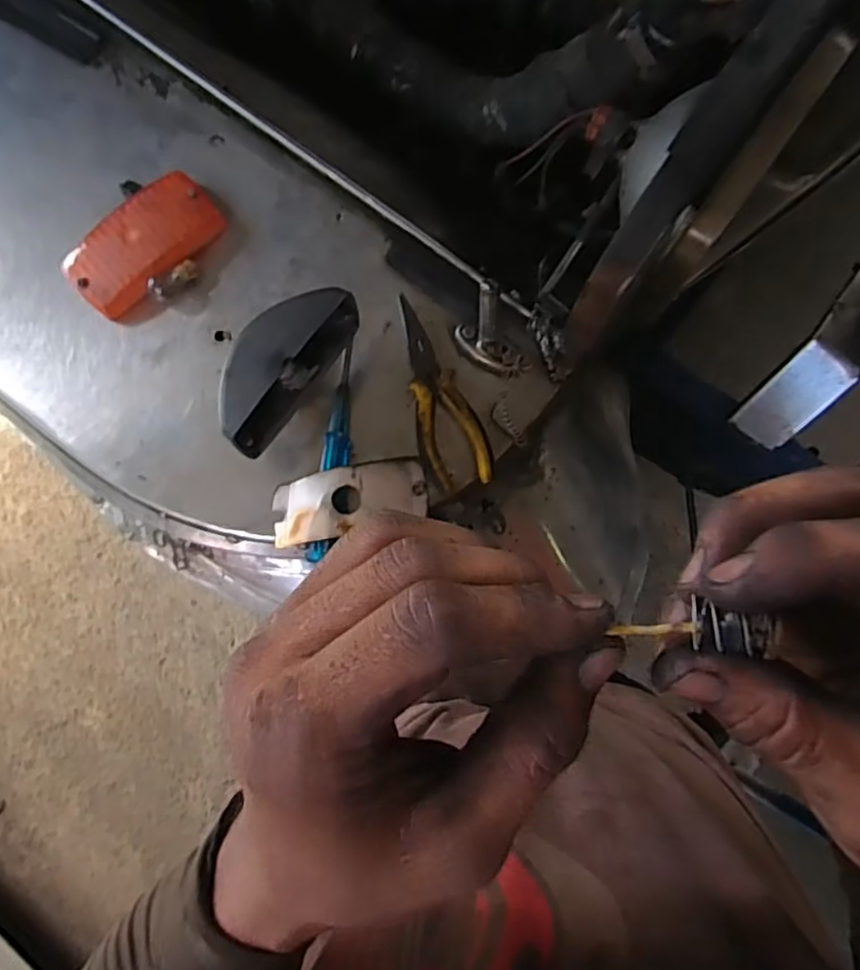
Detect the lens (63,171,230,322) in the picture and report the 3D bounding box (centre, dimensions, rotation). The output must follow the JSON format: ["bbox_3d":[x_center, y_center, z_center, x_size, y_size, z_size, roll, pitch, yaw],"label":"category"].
[{"bbox_3d":[-0.243,-0.206,0.551,0.134,0.026,0.074,-42,85,-3],"label":"lens"}]

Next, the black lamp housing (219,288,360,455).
[{"bbox_3d":[-0.107,-0.087,0.485,0.041,0.114,0.130,39,86,4],"label":"black lamp housing"}]

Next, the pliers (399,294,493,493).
[{"bbox_3d":[0.009,-0.075,0.528,0.053,0.020,0.158,-15,84,-1],"label":"pliers"}]

